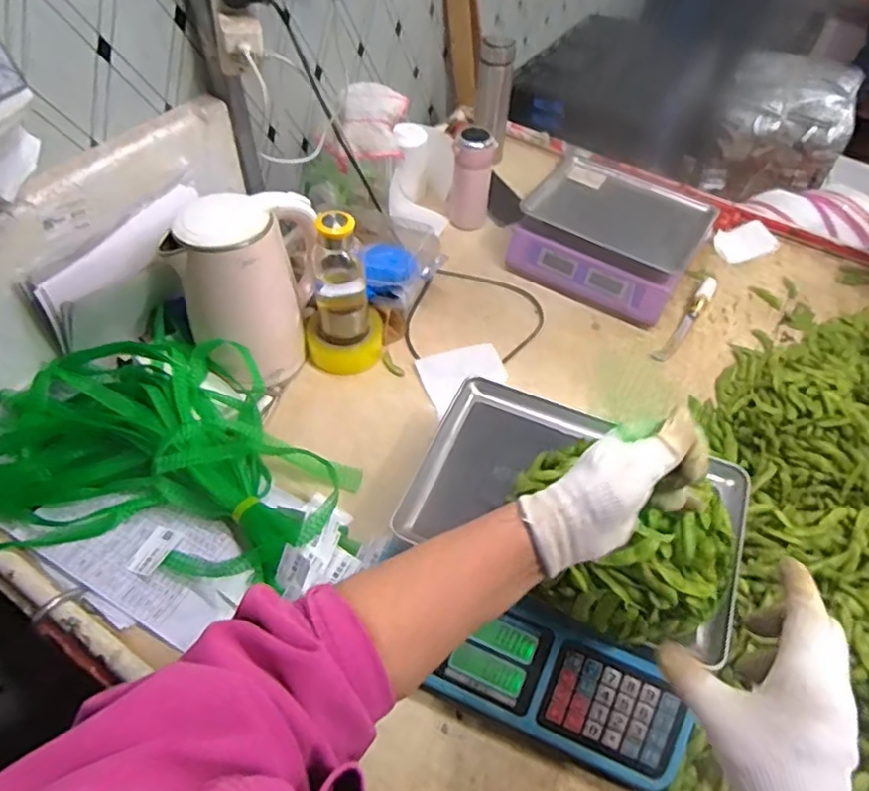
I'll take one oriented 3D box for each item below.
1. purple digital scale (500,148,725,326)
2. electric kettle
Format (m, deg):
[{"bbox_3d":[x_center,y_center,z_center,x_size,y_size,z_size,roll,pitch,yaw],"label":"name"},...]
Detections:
[{"bbox_3d":[0.298,-0.268,1.042,0.279,0.097,0.254,28,55,20],"label":"purple digital scale"},{"bbox_3d":[-0.237,-0.134,0.823,0.180,0.216,0.141,-11,51,-11],"label":"electric kettle"}]

